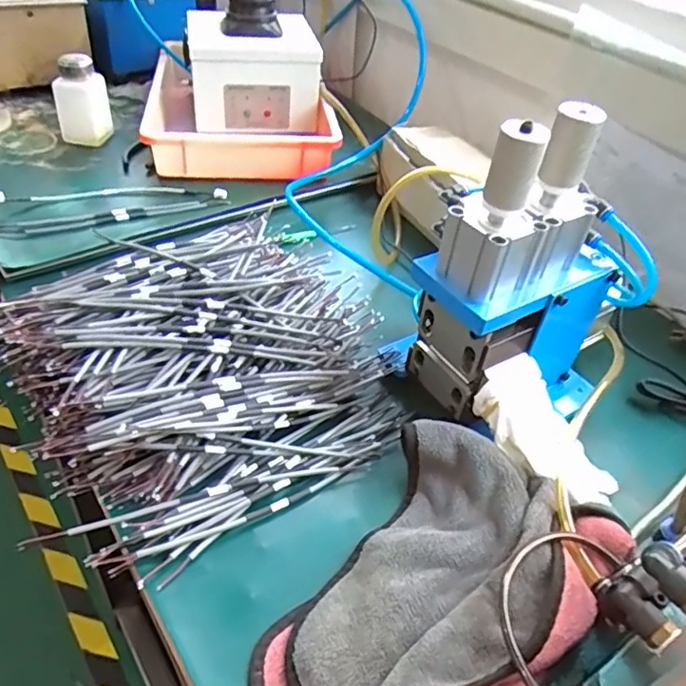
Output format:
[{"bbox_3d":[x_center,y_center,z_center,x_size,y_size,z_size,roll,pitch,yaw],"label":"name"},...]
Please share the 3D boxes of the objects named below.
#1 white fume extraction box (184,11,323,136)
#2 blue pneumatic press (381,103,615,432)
[{"bbox_3d":[-0.129,-0.392,0.867,0.181,0.138,0.139,-1,43,-9],"label":"white fume extraction box"},{"bbox_3d":[0.144,-0.058,0.473,0.172,0.246,0.107,-11,45,-20],"label":"blue pneumatic press"}]

